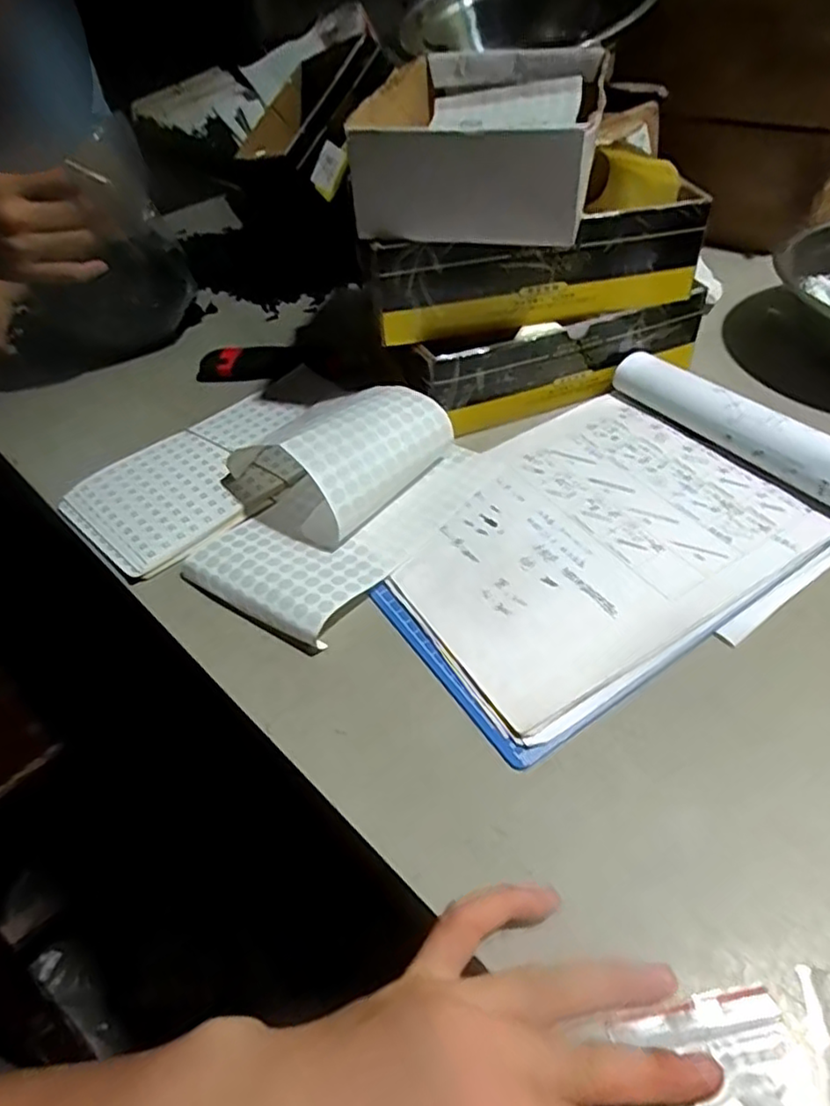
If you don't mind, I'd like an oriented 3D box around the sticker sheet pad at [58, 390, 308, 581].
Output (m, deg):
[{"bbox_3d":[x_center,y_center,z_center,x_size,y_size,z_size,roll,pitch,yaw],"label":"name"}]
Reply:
[{"bbox_3d":[-0.166,-0.065,0.519,0.125,0.020,0.197,31,57,30],"label":"sticker sheet pad"}]

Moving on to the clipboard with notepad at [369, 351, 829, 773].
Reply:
[{"bbox_3d":[0.121,-0.022,0.435,0.300,0.039,0.219,-30,51,-21],"label":"clipboard with notepad"}]

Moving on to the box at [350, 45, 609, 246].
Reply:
[{"bbox_3d":[0.053,-0.319,0.501,0.165,0.067,0.243,3,47,9],"label":"box"}]

